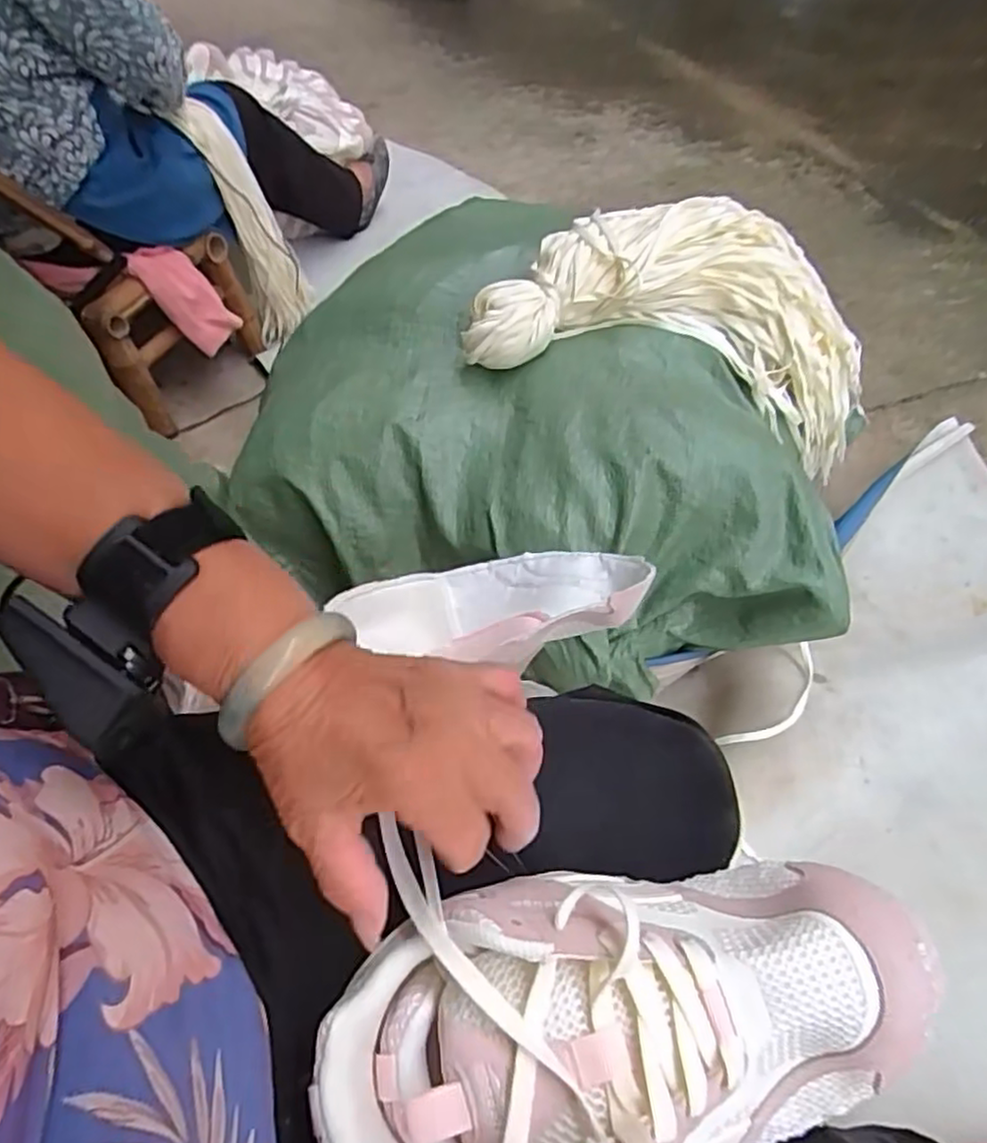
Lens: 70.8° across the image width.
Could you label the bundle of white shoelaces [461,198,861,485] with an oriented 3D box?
[{"bbox_3d":[0.231,-0.278,0.801,0.504,0.210,0.198,12,50,-8],"label":"bundle of white shoelaces"}]

